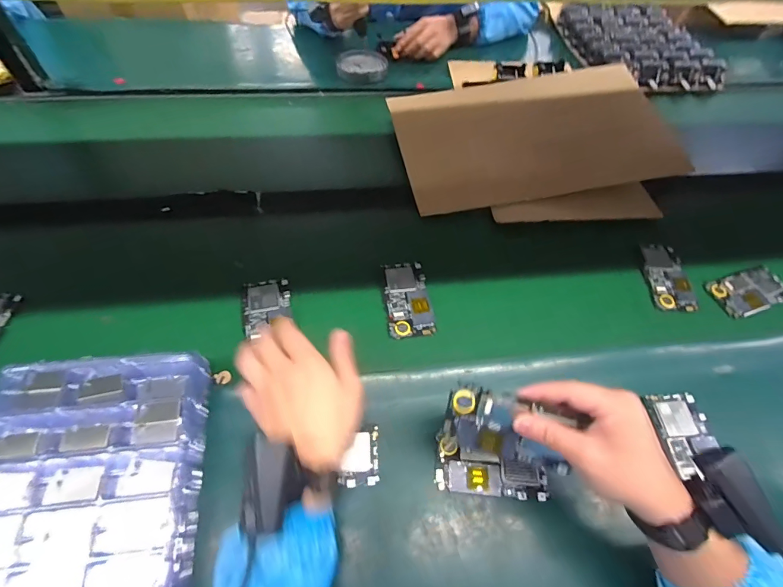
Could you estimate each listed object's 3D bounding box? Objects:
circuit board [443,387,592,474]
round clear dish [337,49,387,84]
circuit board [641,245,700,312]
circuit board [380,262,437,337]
[{"bbox_3d":[0.112,0.131,0.379,0.118,0.072,0.010,9,17,8],"label":"circuit board"},{"bbox_3d":[-0.064,-0.515,0.890,0.108,0.029,0.096,18,58,10],"label":"round clear dish"},{"bbox_3d":[0.436,-0.026,0.624,0.063,0.010,0.122,5,56,1],"label":"circuit board"},{"bbox_3d":[0.024,0.006,0.575,0.062,0.009,0.123,-6,57,-6],"label":"circuit board"}]

